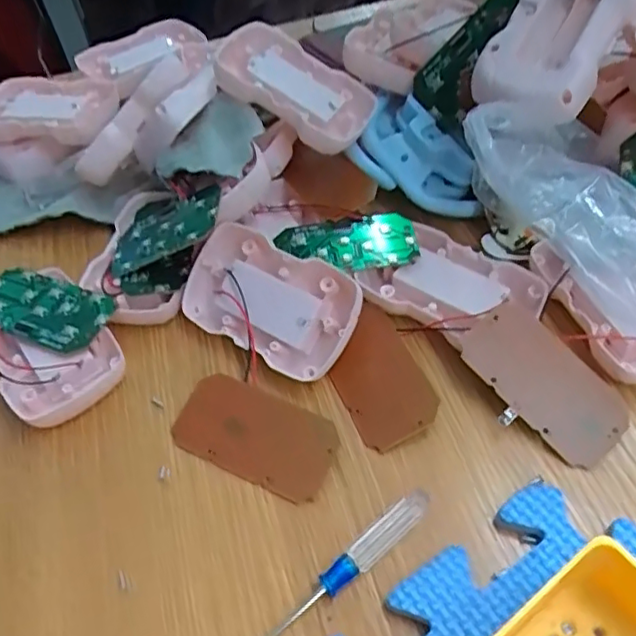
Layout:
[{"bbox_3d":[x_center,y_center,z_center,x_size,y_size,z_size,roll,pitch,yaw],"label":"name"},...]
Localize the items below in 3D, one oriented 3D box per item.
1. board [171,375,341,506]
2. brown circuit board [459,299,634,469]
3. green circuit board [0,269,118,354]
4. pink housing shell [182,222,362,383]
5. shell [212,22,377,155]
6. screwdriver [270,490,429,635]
[{"bbox_3d":[-0.027,0.052,0.273,0.073,0.004,0.038,20,68,19],"label":"board"},{"bbox_3d":[0.100,0.028,0.273,0.046,0.004,0.075,-37,72,-22],"label":"brown circuit board"},{"bbox_3d":[-0.139,-0.004,0.309,0.070,0.006,0.034,15,63,14],"label":"green circuit board"},{"bbox_3d":[-0.023,-0.008,0.302,0.087,0.016,0.055,31,90,22],"label":"pink housing shell"},{"bbox_3d":[-0.015,-0.130,0.347,0.089,0.018,0.061,41,54,6],"label":"shell"},{"bbox_3d":[-0.004,0.105,0.228,0.119,0.012,0.010,-34,56,-19],"label":"screwdriver"}]

